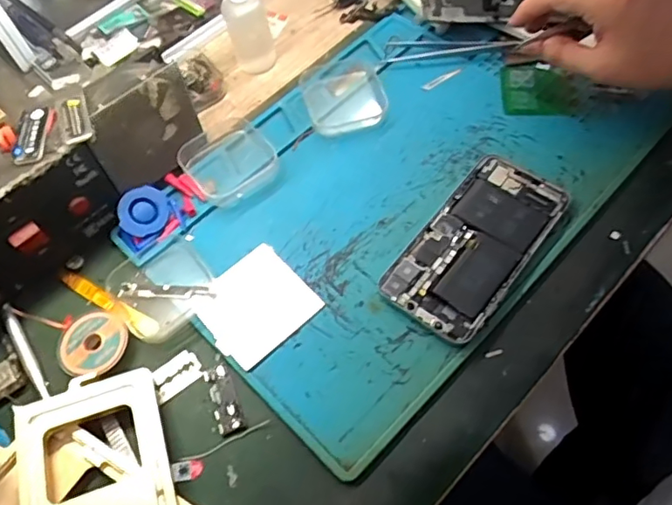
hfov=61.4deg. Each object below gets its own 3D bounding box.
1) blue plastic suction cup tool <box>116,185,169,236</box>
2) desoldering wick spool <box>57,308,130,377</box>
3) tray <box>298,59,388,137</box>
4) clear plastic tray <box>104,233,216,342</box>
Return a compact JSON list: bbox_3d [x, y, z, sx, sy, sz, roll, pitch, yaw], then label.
[{"bbox_3d":[-0.140,-0.030,0.412,0.037,0.004,0.033,-28,89,-27],"label":"blue plastic suction cup tool"},{"bbox_3d":[-0.158,0.058,0.371,0.048,0.014,0.046,-2,61,4],"label":"desoldering wick spool"},{"bbox_3d":[0.006,-0.126,0.461,0.063,0.018,0.073,-16,61,-4],"label":"tray"},{"bbox_3d":[-0.121,0.022,0.390,0.063,0.016,0.066,-39,65,-16],"label":"clear plastic tray"}]

